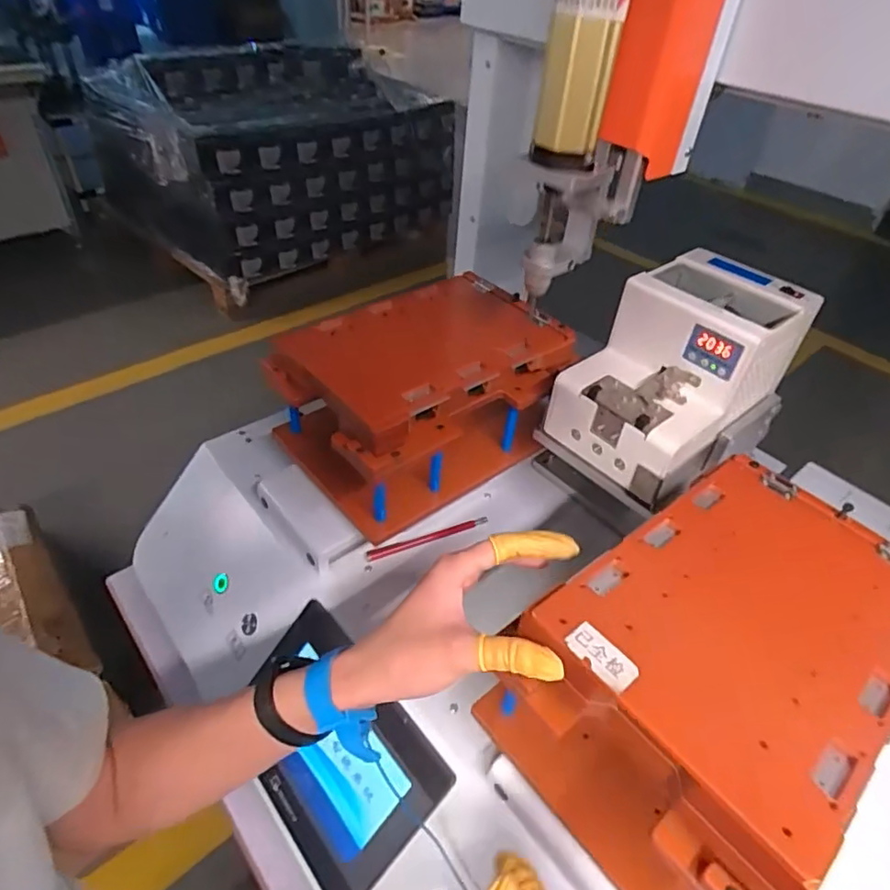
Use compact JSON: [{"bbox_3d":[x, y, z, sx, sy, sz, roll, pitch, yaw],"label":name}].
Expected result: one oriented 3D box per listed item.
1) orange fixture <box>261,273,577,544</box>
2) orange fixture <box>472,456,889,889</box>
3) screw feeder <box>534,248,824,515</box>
[{"bbox_3d":[-0.019,-0.053,0.595,0.252,0.143,0.183,-25,50,-28],"label":"orange fixture"},{"bbox_3d":[0.173,0.124,0.350,0.284,0.056,0.167,-27,51,-30],"label":"orange fixture"},{"bbox_3d":[0.217,-0.068,0.546,0.195,0.149,0.143,-27,51,-30],"label":"screw feeder"}]

